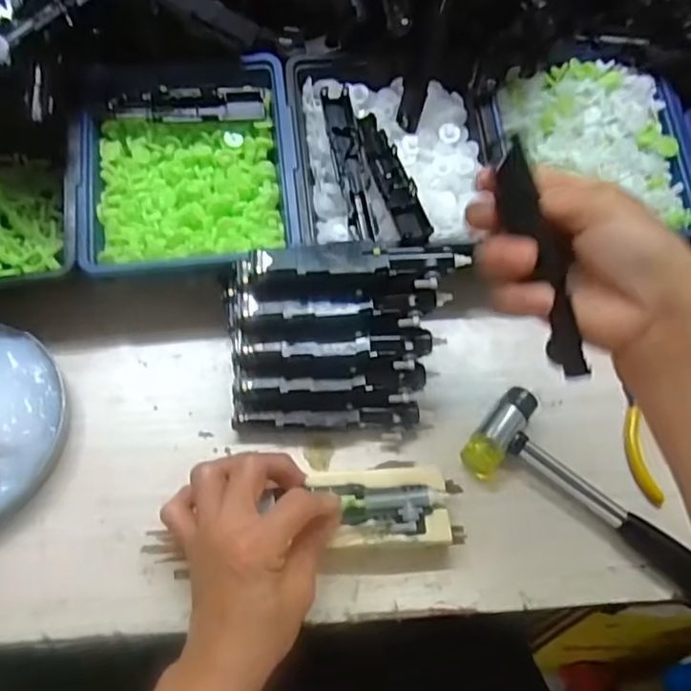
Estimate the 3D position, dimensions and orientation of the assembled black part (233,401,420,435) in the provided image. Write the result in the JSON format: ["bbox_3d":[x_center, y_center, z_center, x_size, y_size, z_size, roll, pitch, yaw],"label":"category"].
[{"bbox_3d":[-0.012,0.049,0.403,0.119,0.020,0.018,-2,64,-4],"label":"assembled black part"}]

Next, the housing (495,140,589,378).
[{"bbox_3d":[0.094,-0.040,0.293,0.016,0.013,0.113,-19,94,-12],"label":"housing"}]

